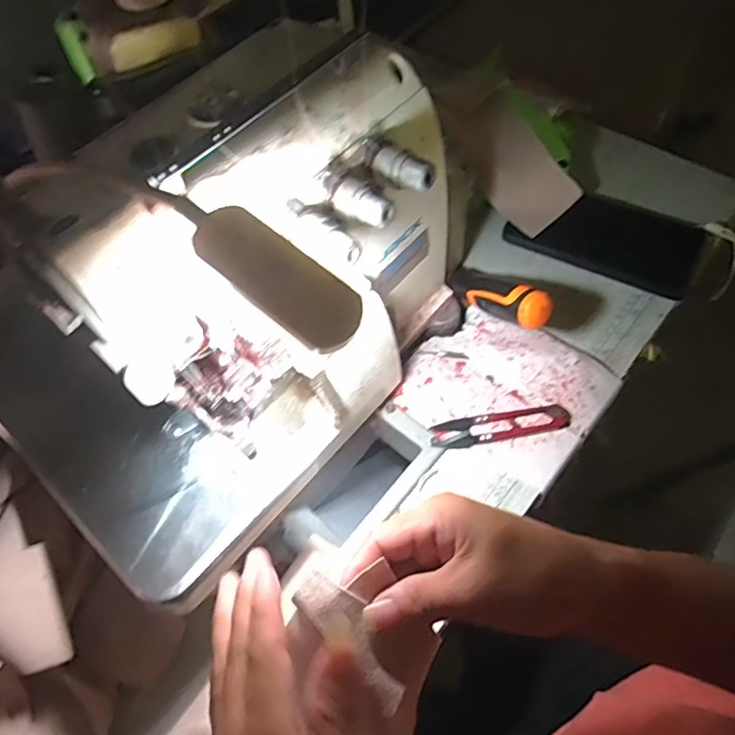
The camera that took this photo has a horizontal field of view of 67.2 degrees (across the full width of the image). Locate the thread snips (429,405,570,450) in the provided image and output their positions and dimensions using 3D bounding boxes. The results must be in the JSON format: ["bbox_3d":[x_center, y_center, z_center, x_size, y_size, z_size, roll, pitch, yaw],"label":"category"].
[{"bbox_3d":[0.103,0.045,0.426,0.105,0.005,0.022,-10,61,-2],"label":"thread snips"}]

